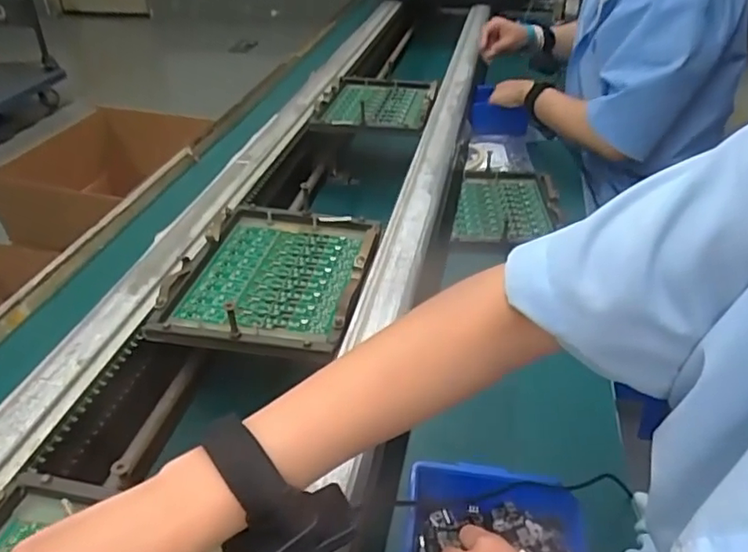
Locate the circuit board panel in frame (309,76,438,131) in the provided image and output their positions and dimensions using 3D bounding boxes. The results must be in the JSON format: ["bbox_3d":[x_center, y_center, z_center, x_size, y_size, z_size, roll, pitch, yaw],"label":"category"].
[{"bbox_3d":[0.009,-0.295,0.980,0.181,0.033,0.243,7,37,11],"label":"circuit board panel in frame"}]

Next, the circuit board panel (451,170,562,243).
[{"bbox_3d":[0.204,-0.113,0.904,0.148,0.023,0.211,6,37,9],"label":"circuit board panel"}]

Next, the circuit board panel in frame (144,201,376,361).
[{"bbox_3d":[-0.100,-0.008,0.590,0.181,0.032,0.215,6,37,10],"label":"circuit board panel in frame"}]

